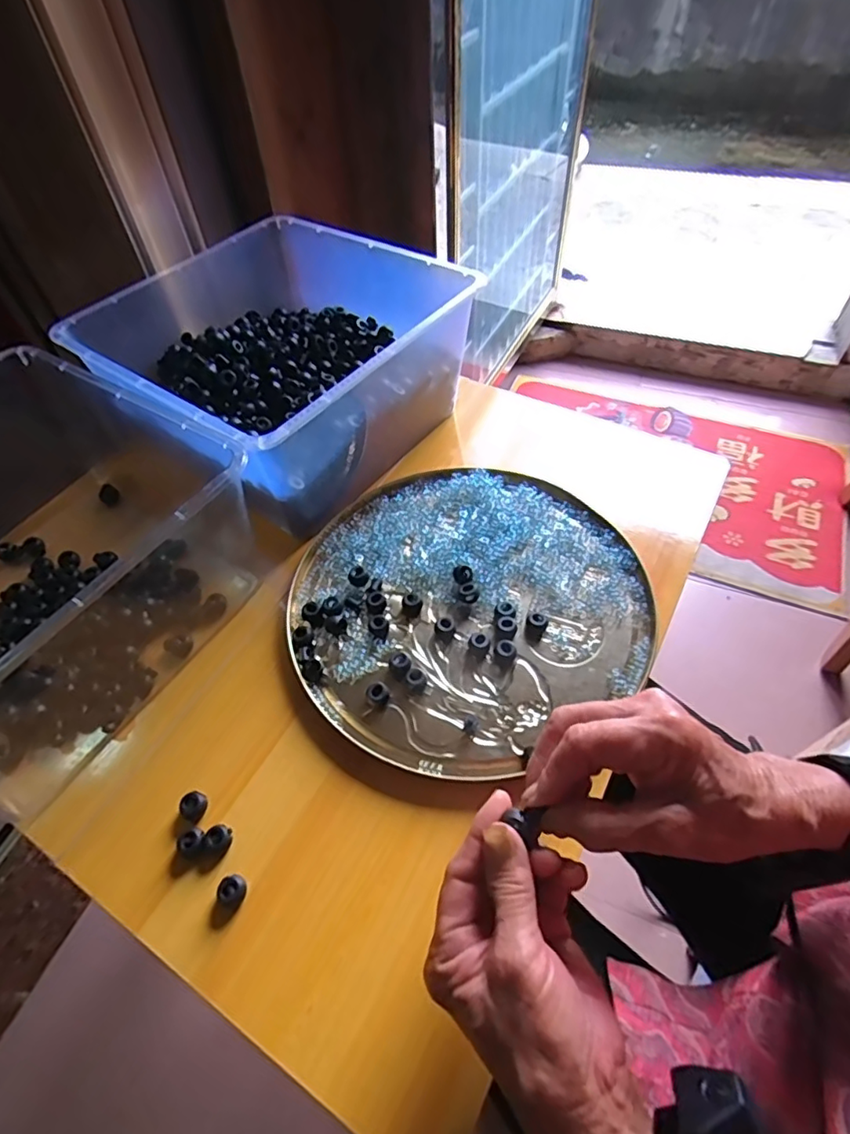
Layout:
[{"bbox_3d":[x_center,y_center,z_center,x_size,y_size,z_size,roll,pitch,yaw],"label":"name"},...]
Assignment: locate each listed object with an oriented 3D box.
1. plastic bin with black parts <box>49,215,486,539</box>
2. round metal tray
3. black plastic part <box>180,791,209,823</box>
[{"bbox_3d":[-0.150,-0.210,0.577,0.314,0.134,0.304,30,60,23],"label":"plastic bin with black parts"},{"bbox_3d":[0.032,0.025,0.474,0.290,0.022,0.265,-2,53,2],"label":"round metal tray"},{"bbox_3d":[-0.159,0.164,0.384,0.016,0.011,0.017,20,56,17],"label":"black plastic part"}]

